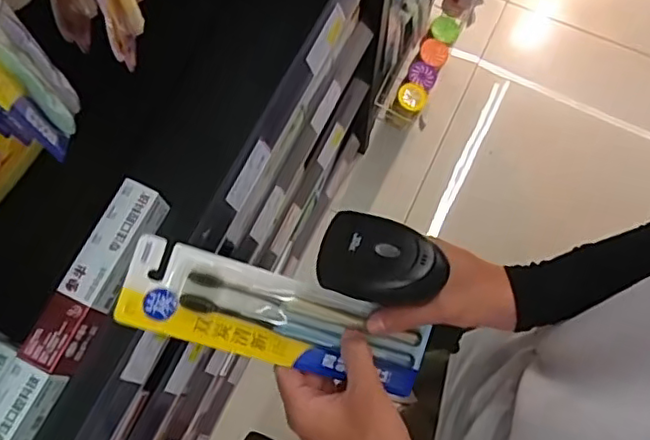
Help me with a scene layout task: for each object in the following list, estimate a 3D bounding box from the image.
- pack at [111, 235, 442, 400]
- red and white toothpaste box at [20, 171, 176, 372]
[{"bbox_3d":[-0.032,0.074,0.449,0.229,0.022,0.062,18,73,-12],"label":"pack"},{"bbox_3d":[-0.257,0.064,0.690,0.054,0.046,0.224,24,75,8],"label":"red and white toothpaste box"}]

